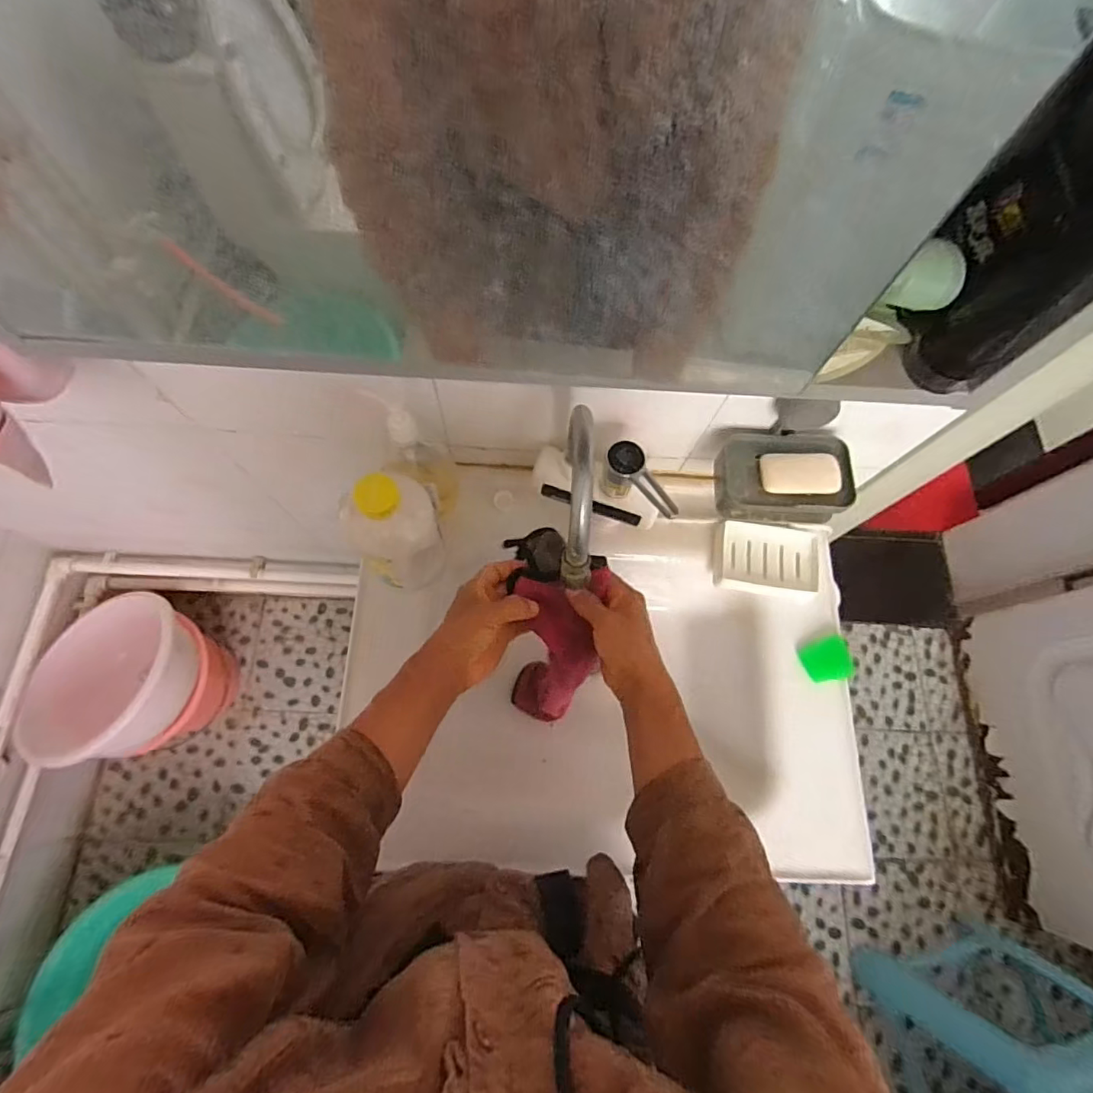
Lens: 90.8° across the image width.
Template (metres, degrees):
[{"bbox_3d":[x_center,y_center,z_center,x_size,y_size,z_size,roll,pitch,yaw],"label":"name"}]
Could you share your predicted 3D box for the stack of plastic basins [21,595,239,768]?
[{"bbox_3d":[-0.880,0.279,1.185,0.313,0.374,0.328,-1,71,-4],"label":"stack of plastic basins"}]

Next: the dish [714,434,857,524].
[{"bbox_3d":[0.259,-0.077,0.599,0.140,0.048,0.093,8,70,-1],"label":"dish"}]

